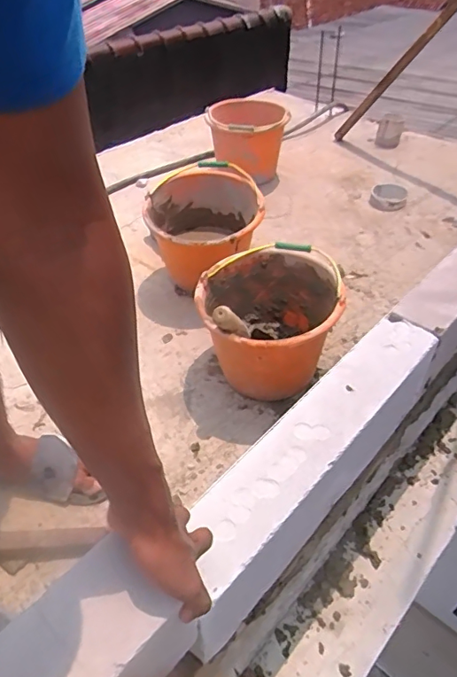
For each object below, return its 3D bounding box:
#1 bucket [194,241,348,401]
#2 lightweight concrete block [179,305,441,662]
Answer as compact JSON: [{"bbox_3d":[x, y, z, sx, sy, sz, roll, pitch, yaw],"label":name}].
[{"bbox_3d":[0.082,-0.028,1.055,0.269,0.246,0.315,5,43,6],"label":"bucket"},{"bbox_3d":[0.136,0.189,0.797,0.110,0.172,0.602,30,51,29],"label":"lightweight concrete block"}]

